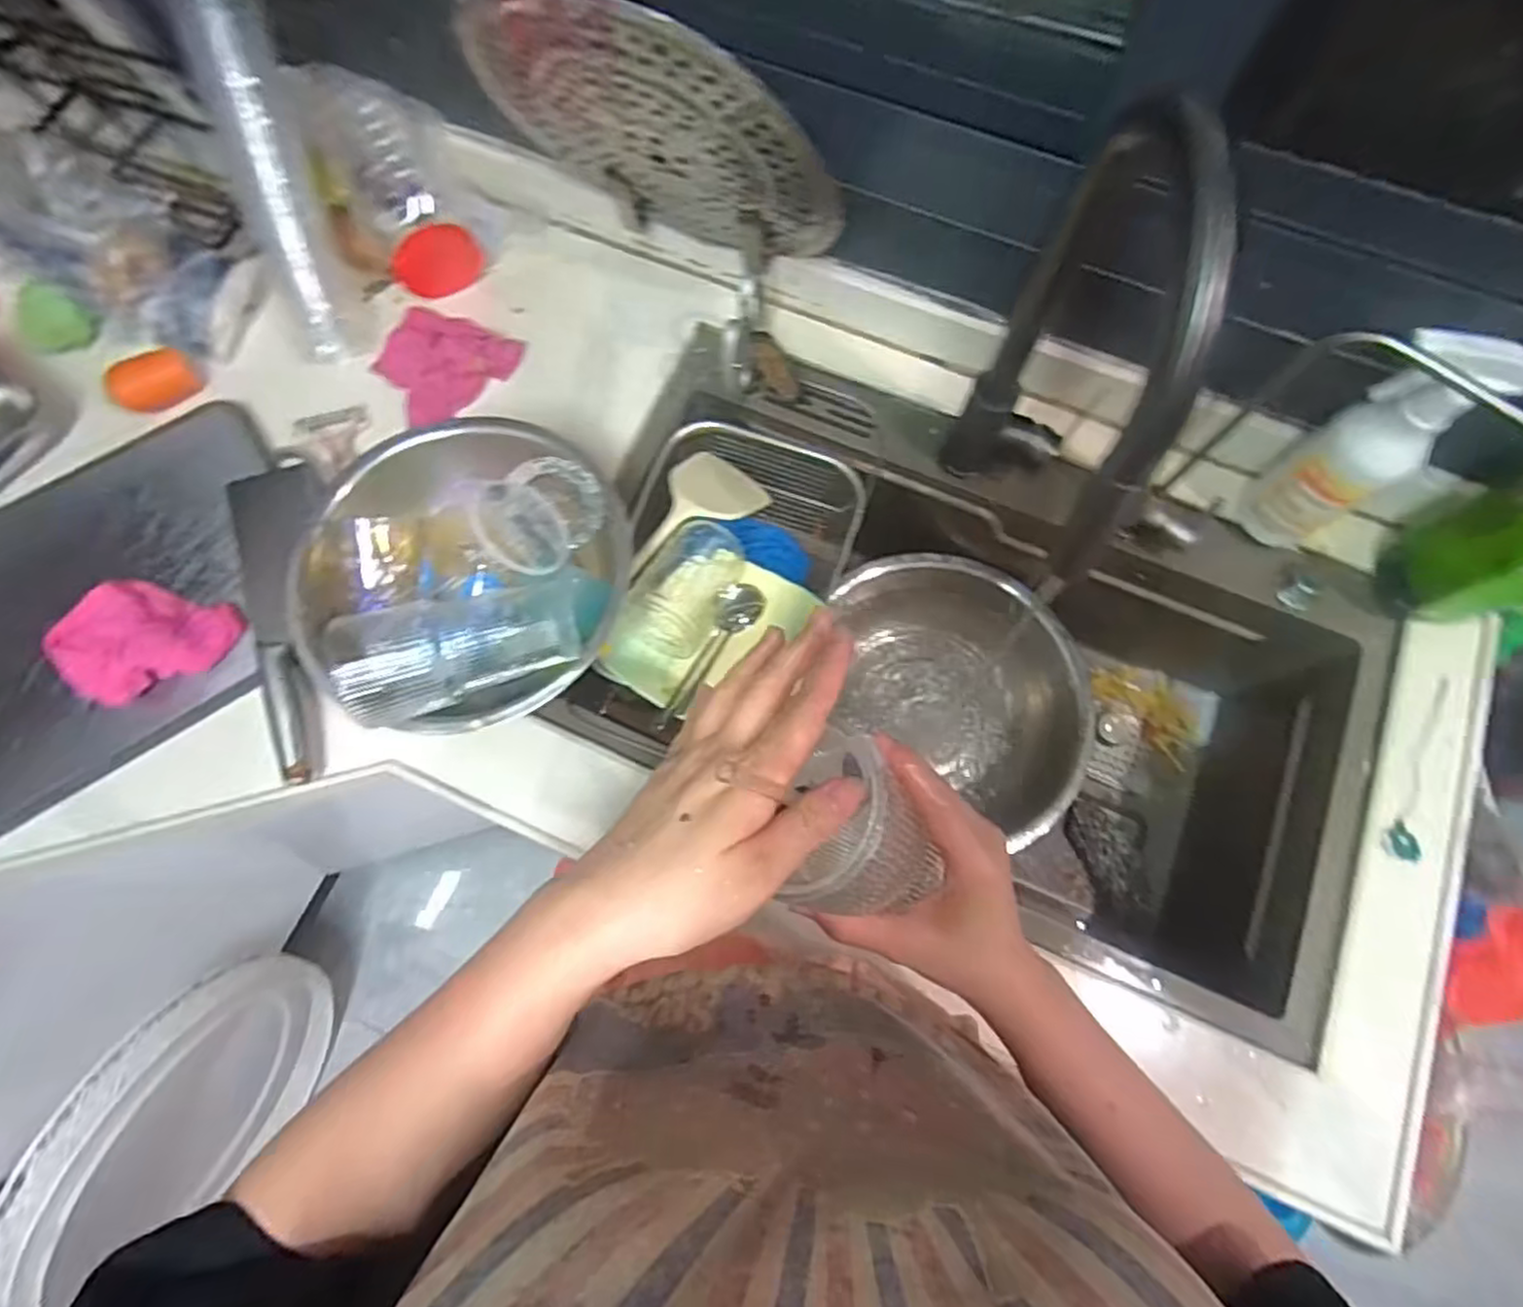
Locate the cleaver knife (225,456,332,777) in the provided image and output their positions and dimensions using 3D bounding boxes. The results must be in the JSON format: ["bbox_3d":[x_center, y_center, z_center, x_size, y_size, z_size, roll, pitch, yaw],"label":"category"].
[{"bbox_3d":[-0.436,-0.040,0.652,0.073,0.019,0.315,-17,74,-4],"label":"cleaver knife"}]

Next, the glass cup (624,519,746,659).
[{"bbox_3d":[-0.076,-0.066,0.704,0.073,0.059,0.130,26,76,8],"label":"glass cup"}]

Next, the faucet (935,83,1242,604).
[{"bbox_3d":[0.201,-0.171,0.504,0.086,0.385,0.243,16,75,5],"label":"faucet"}]

